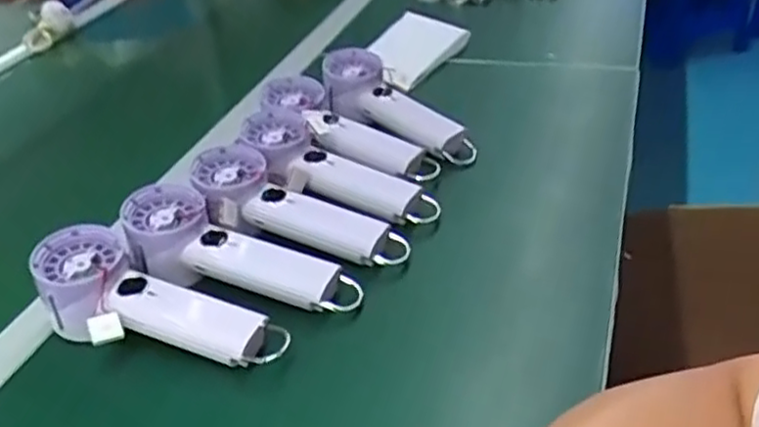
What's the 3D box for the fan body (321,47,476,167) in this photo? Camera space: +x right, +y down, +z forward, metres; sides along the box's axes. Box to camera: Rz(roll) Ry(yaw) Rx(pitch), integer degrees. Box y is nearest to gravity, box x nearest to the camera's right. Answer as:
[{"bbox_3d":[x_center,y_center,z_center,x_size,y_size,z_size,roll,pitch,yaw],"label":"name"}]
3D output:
[{"bbox_3d":[0.016,-0.107,0.699,0.197,0.034,0.069,38,52,25],"label":"fan body"}]

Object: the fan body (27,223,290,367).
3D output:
[{"bbox_3d":[-0.161,0.073,0.502,0.197,0.054,0.077,20,40,9],"label":"fan body"}]

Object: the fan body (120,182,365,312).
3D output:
[{"bbox_3d":[-0.109,0.034,0.537,0.194,0.035,0.063,21,41,10],"label":"fan body"}]

